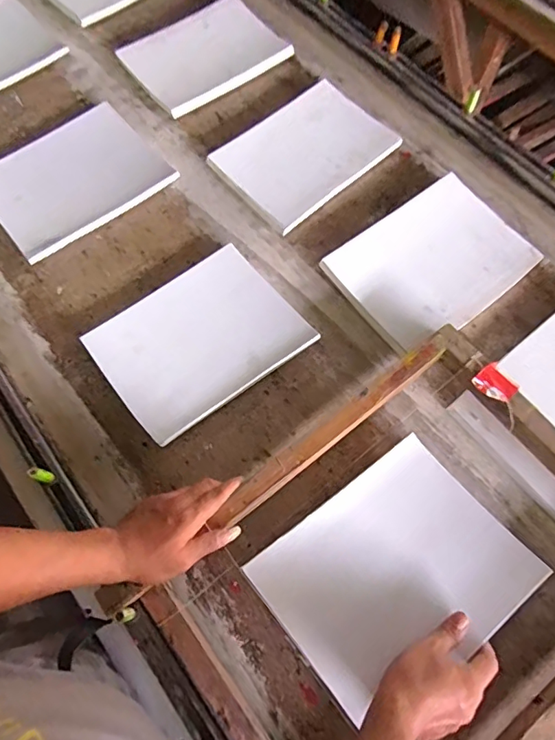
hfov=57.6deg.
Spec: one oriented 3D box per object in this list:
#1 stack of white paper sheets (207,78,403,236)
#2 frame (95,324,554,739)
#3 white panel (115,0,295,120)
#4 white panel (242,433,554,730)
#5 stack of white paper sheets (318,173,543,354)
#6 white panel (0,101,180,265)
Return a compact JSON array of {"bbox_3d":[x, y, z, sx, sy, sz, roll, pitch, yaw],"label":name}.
[{"bbox_3d":[0.042,-0.362,0.835,0.262,0.017,0.195,-40,73,-13],"label":"stack of white paper sheets"},{"bbox_3d":[0.149,0.232,0.561,0.509,0.060,0.403,-40,73,-13],"label":"frame"},{"bbox_3d":[-0.134,-0.576,0.920,0.262,0.027,0.201,-38,73,-12],"label":"white panel"},{"bbox_3d":[0.134,0.231,0.579,0.265,0.014,0.214,-35,66,-16],"label":"white panel"},{"bbox_3d":[0.227,-0.159,0.752,0.266,0.022,0.204,-39,82,-10],"label":"stack of white paper sheets"},{"bbox_3d":[-0.335,-0.315,0.823,0.267,0.022,0.218,-38,73,-12],"label":"white panel"}]

